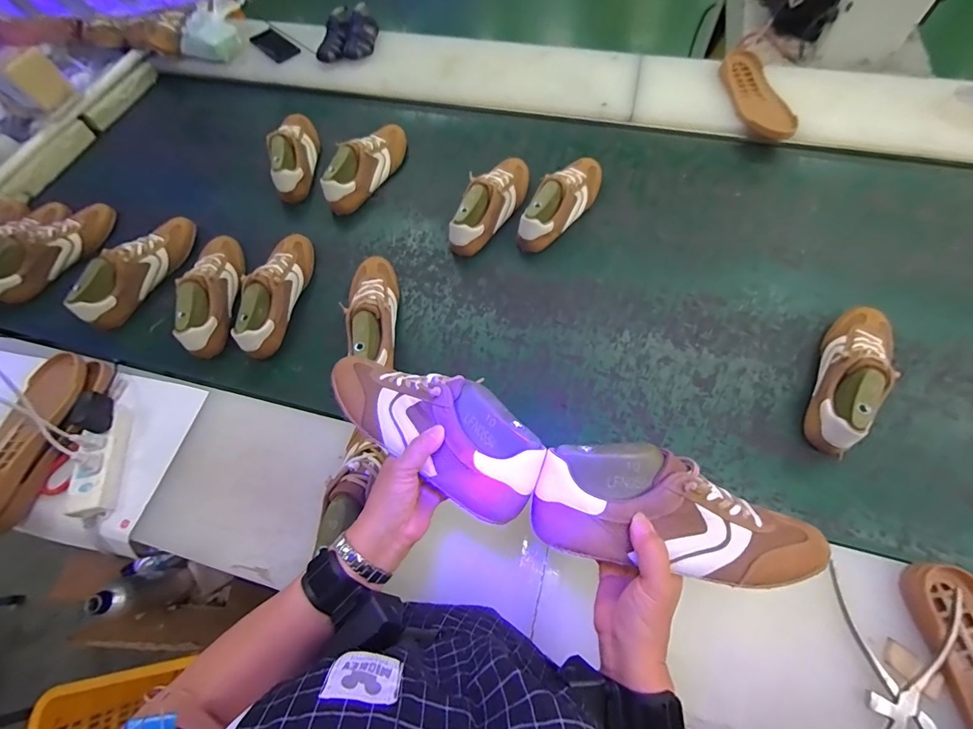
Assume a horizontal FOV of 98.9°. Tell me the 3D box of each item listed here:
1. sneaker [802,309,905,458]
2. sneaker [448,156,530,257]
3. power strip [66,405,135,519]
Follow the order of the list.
[{"bbox_3d":[0.581,0.014,0.657,0.091,0.097,0.267,32,68,18],"label":"sneaker"},{"bbox_3d":[0.009,-0.344,0.865,0.083,0.095,0.267,30,68,17],"label":"sneaker"},{"bbox_3d":[-0.585,0.141,0.634,0.057,0.032,0.171,-11,62,-2],"label":"power strip"}]

